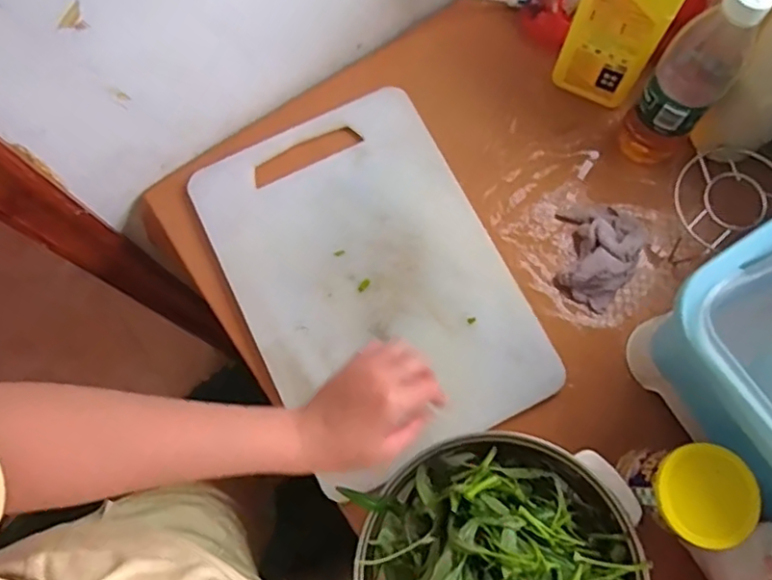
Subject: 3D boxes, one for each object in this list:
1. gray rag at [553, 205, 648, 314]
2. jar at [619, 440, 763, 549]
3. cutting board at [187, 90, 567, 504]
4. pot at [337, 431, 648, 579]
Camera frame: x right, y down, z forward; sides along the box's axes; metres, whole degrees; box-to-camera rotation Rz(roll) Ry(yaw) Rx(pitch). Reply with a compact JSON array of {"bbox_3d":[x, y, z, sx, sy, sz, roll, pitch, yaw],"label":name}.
[{"bbox_3d":[0.217,-0.042,0.638,0.091,0.036,0.113,21,76,7],"label":"gray rag"},{"bbox_3d":[0.248,0.170,0.524,0.070,0.117,0.072,0,74,1],"label":"jar"},{"bbox_3d":[-0.019,-0.015,0.636,0.260,0.017,0.371,-26,75,-6],"label":"cutting board"},{"bbox_3d":[0.089,0.237,0.529,0.262,0.093,0.220,-36,77,-8],"label":"pot"}]

